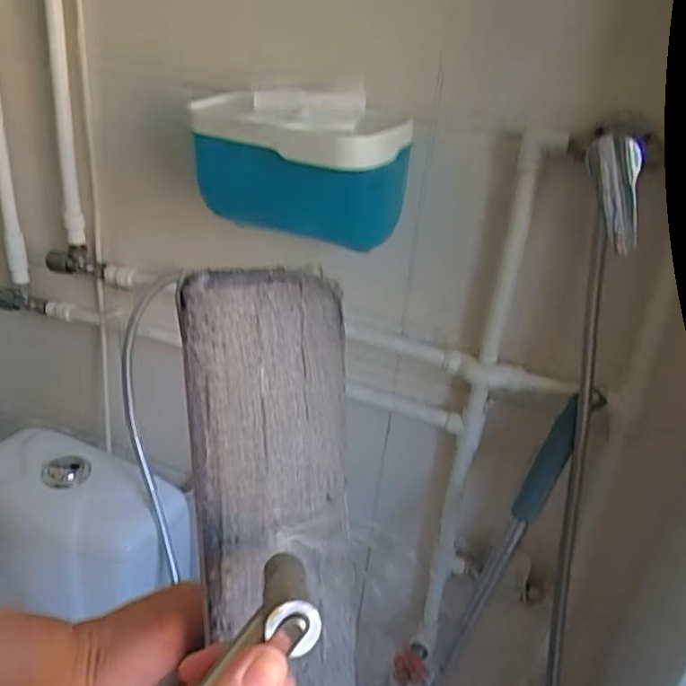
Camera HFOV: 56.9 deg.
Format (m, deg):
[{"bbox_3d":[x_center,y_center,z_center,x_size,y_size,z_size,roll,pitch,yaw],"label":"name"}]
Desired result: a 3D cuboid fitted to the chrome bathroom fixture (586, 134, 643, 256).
[{"bbox_3d":[0.254,-0.133,0.580,0.030,0.116,0.037,-28,34,-7],"label":"chrome bathroom fixture"}]

